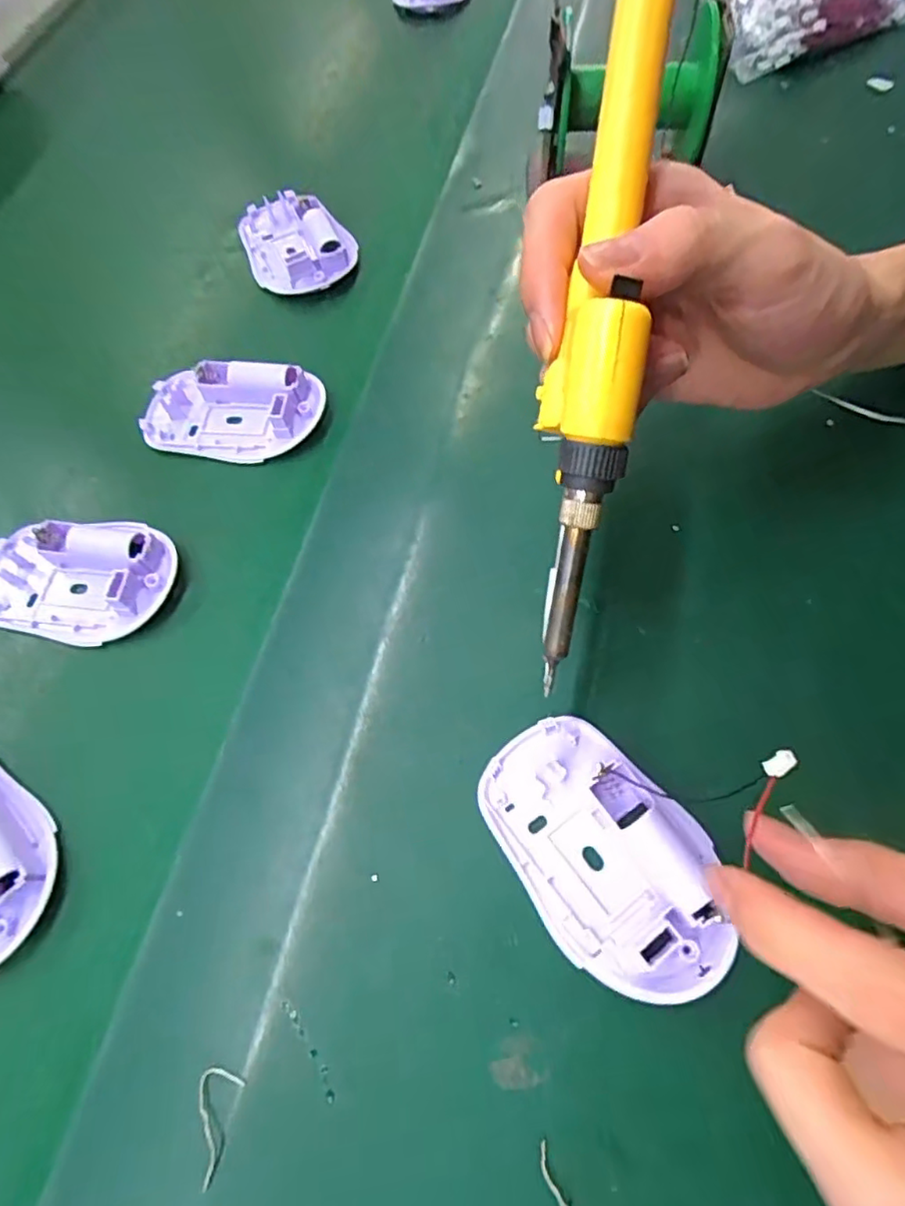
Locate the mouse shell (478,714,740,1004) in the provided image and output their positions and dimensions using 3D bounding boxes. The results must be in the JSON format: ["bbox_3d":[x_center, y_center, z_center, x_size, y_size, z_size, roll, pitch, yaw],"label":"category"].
[{"bbox_3d":[0.054,0.086,0.218,0.061,0.014,0.096,-32,67,-12],"label":"mouse shell"}]

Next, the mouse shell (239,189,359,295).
[{"bbox_3d":[-0.095,-0.220,0.381,0.059,0.024,0.087,-24,65,-8],"label":"mouse shell"}]

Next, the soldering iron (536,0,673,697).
[{"bbox_3d":[0.043,-0.098,0.179,0.024,0.031,0.236,7,92,6],"label":"soldering iron"}]

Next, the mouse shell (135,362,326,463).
[{"bbox_3d":[-0.113,-0.099,0.320,0.091,0.019,0.050,4,65,5],"label":"mouse shell"}]

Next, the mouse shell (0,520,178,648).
[{"bbox_3d":[-0.173,-0.012,0.284,0.089,0.018,0.057,0,64,3],"label":"mouse shell"}]

